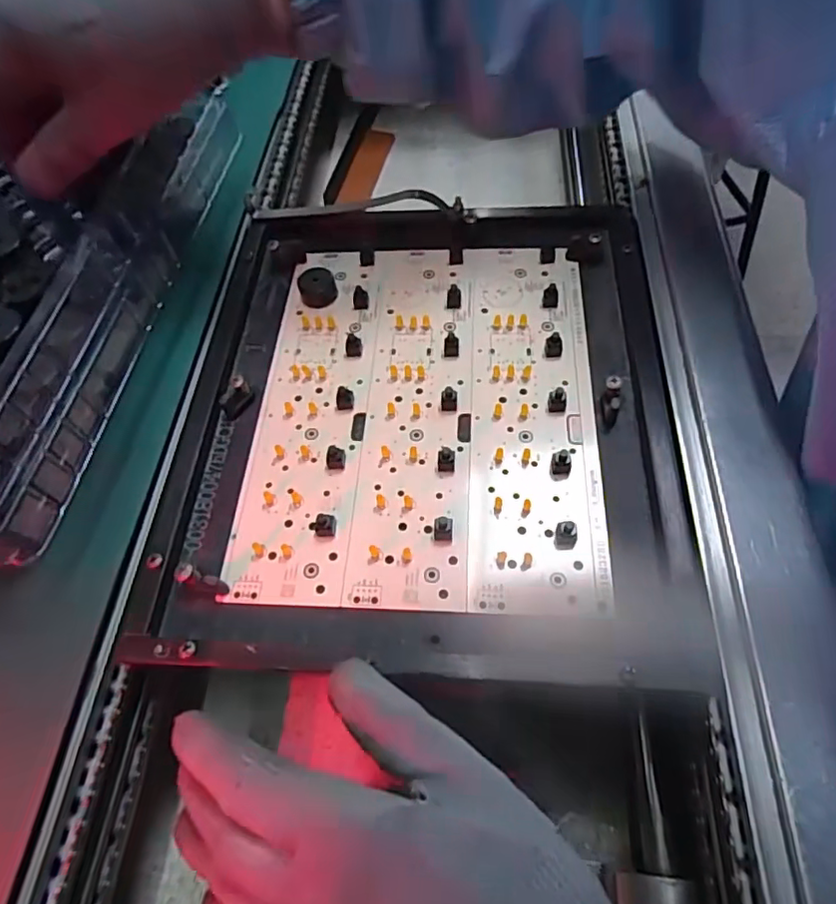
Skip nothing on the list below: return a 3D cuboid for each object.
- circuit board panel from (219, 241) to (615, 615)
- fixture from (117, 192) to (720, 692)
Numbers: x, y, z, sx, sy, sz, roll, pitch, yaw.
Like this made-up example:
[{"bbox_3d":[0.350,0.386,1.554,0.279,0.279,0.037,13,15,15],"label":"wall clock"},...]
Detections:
[{"bbox_3d":[0.003,-0.028,0.294,0.166,0.011,0.214,1,60,4],"label":"circuit board panel"},{"bbox_3d":[0.002,-0.028,0.291,0.242,0.018,0.264,1,60,4],"label":"fixture"}]

